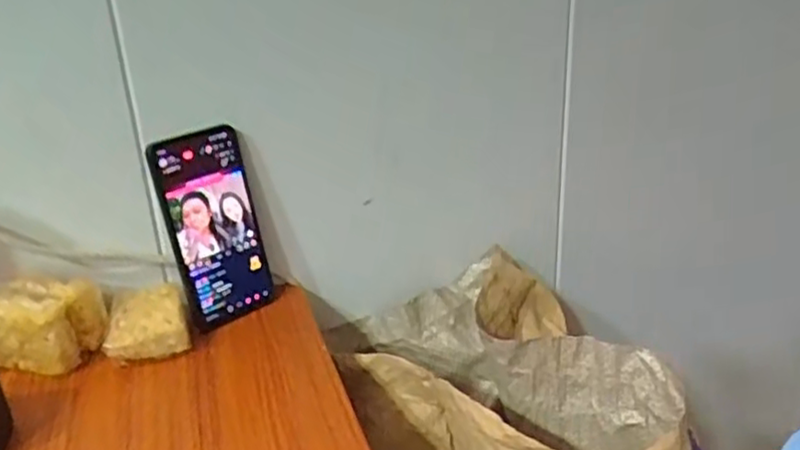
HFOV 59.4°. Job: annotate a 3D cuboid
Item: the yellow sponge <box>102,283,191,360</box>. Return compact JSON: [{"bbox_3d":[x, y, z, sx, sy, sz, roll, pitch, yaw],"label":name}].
[{"bbox_3d":[-0.208,0.081,0.577,0.063,0.032,0.070,-10,26,-18],"label":"yellow sponge"}]

